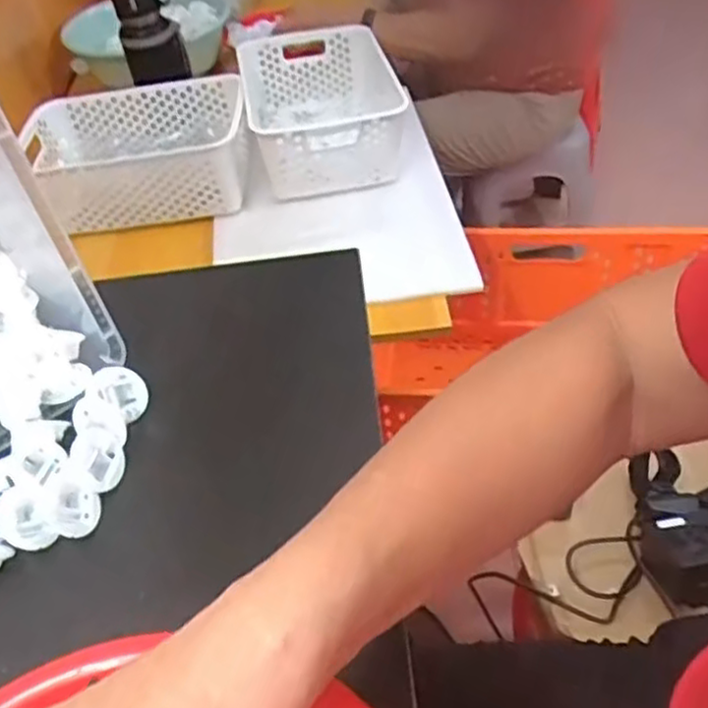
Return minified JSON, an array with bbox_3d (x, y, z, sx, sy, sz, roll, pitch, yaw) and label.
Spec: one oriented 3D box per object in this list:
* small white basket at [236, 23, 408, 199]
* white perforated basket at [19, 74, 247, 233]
[{"bbox_3d":[-0.048,-0.366,1.086,0.228,0.127,0.329,-7,45,0],"label":"small white basket"},{"bbox_3d":[-0.308,-0.290,1.031,0.313,0.097,0.212,-7,45,0],"label":"white perforated basket"}]

